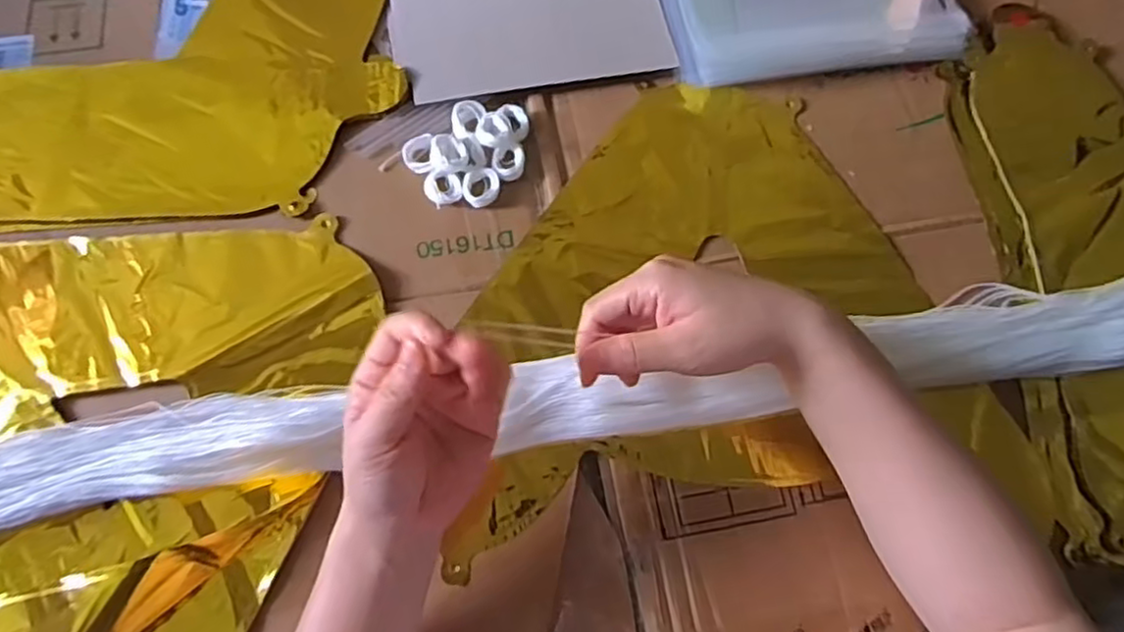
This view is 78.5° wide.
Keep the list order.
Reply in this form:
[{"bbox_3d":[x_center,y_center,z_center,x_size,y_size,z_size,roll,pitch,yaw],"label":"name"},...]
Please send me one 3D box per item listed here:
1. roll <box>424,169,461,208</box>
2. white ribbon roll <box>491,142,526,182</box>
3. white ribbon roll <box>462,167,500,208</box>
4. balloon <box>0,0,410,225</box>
[{"bbox_3d":[-0.080,-0.086,0.461,0.024,0.009,0.024,1,70,-2],"label":"roll"},{"bbox_3d":[-0.036,-0.104,0.467,0.024,0.009,0.023,1,70,-2],"label":"white ribbon roll"},{"bbox_3d":[-0.054,-0.086,0.462,0.025,0.007,0.026,1,70,-2],"label":"white ribbon roll"},{"bbox_3d":[-0.315,-0.166,0.483,0.387,0.014,0.229,-7,70,-5],"label":"balloon"}]

